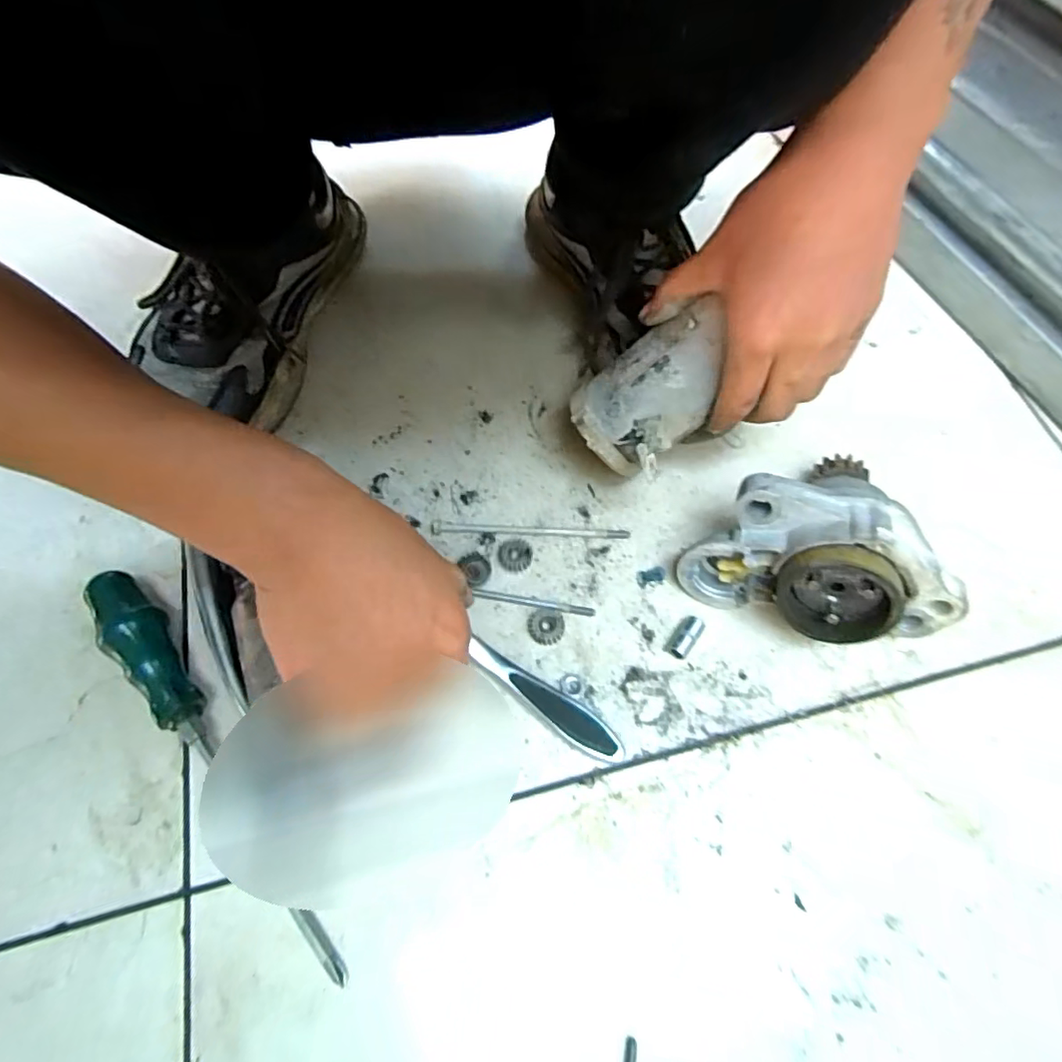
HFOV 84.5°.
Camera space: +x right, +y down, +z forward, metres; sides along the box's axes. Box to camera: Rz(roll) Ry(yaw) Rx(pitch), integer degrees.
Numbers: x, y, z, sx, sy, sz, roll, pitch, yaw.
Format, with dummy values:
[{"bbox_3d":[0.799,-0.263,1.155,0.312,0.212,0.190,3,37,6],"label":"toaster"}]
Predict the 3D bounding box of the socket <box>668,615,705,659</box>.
[{"bbox_3d":[0.093,0.064,0.350,0.012,0.010,0.026,34,67,14],"label":"socket"}]

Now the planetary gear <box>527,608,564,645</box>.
[{"bbox_3d":[0.008,0.058,0.352,0.022,0.007,0.021,1,63,-2],"label":"planetary gear"}]

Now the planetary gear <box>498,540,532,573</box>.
[{"bbox_3d":[-0.010,0.015,0.372,0.020,0.007,0.021,1,63,-2],"label":"planetary gear"}]

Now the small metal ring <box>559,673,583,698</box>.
[{"bbox_3d":[0.023,0.089,0.338,0.013,0.005,0.014,1,63,-2],"label":"small metal ring"}]

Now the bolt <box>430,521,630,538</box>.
[{"bbox_3d":[-0.001,0.000,0.382,0.128,0.004,0.009,3,63,-1],"label":"bolt"}]

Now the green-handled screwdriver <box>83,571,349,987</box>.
[{"bbox_3d":[-0.163,0.114,0.301,0.034,0.031,0.243,-41,72,-20],"label":"green-handled screwdriver"}]

